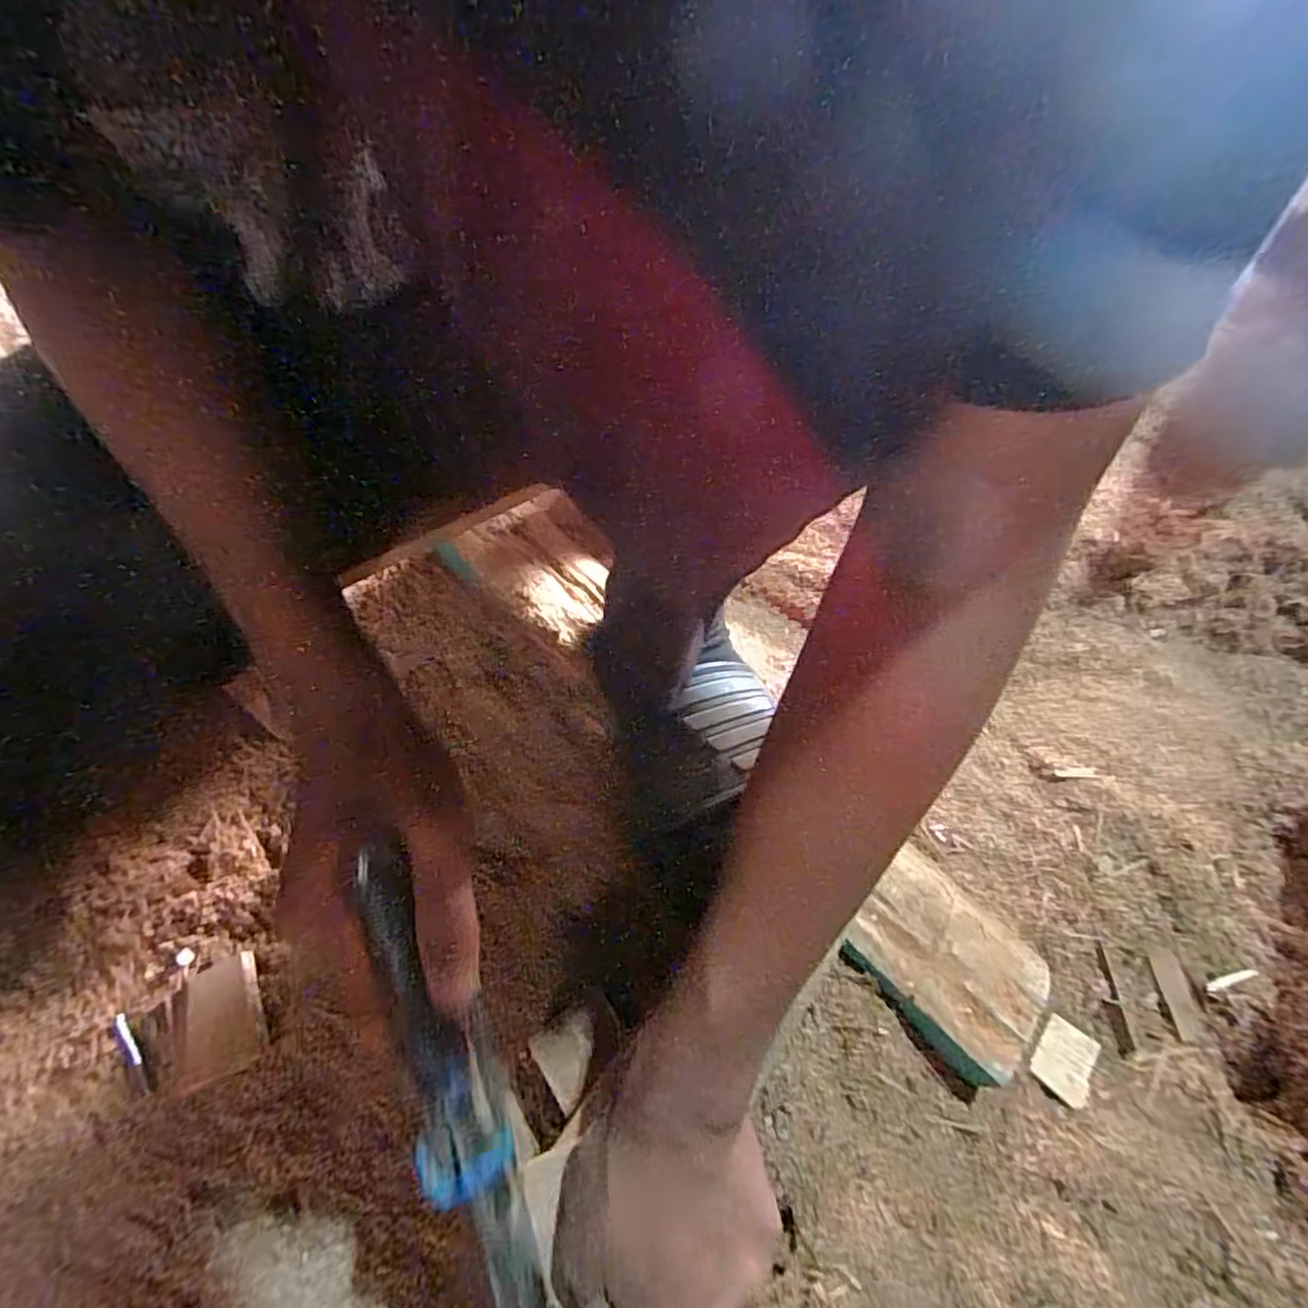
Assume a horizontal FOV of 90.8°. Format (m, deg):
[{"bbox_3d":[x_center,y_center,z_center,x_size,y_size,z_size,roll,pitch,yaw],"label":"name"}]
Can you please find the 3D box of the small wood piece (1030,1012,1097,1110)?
[{"bbox_3d":[0.252,0.247,0.394,0.033,0.004,0.042,35,64,15],"label":"small wood piece"}]

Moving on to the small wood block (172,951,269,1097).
[{"bbox_3d":[-0.263,0.219,0.388,0.047,0.005,0.064,-22,64,-15],"label":"small wood block"}]

